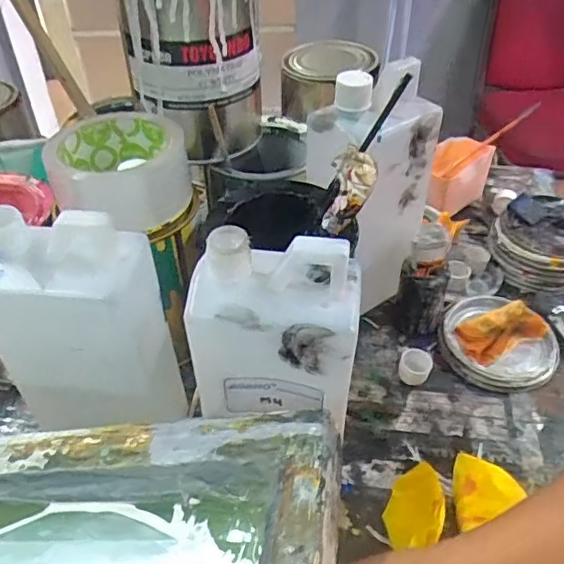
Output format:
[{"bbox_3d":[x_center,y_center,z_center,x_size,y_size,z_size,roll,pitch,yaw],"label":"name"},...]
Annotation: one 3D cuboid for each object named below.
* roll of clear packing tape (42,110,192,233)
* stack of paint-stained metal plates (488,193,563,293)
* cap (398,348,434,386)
[{"bbox_3d":[-0.115,-0.077,0.412,0.095,0.047,0.099,-6,42,-6],"label":"roll of clear packing tape"},{"bbox_3d":[0.277,-0.045,0.601,0.102,0.042,0.115,22,47,23],"label":"stack of paint-stained metal plates"},{"bbox_3d":[0.116,0.073,0.499,0.027,0.017,0.028,0,42,0],"label":"cap"}]

